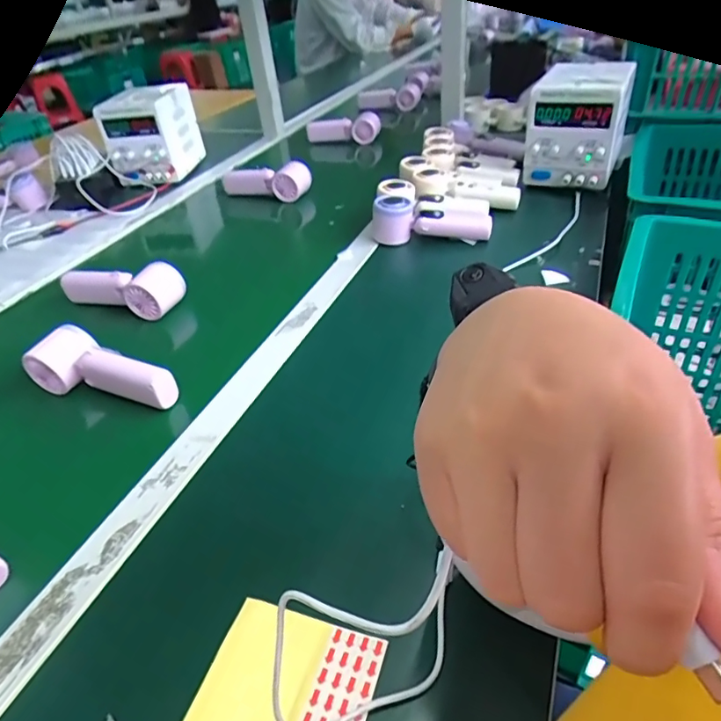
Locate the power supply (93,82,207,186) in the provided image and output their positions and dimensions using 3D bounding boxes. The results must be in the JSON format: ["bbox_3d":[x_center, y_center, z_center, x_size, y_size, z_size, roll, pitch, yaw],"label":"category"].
[{"bbox_3d":[-0.426,-0.468,1.077,0.117,0.154,0.177,4,38,11],"label":"power supply"}]

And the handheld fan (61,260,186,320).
[{"bbox_3d":[-0.305,-0.099,0.671,0.162,0.053,0.049,11,40,19],"label":"handheld fan"}]

